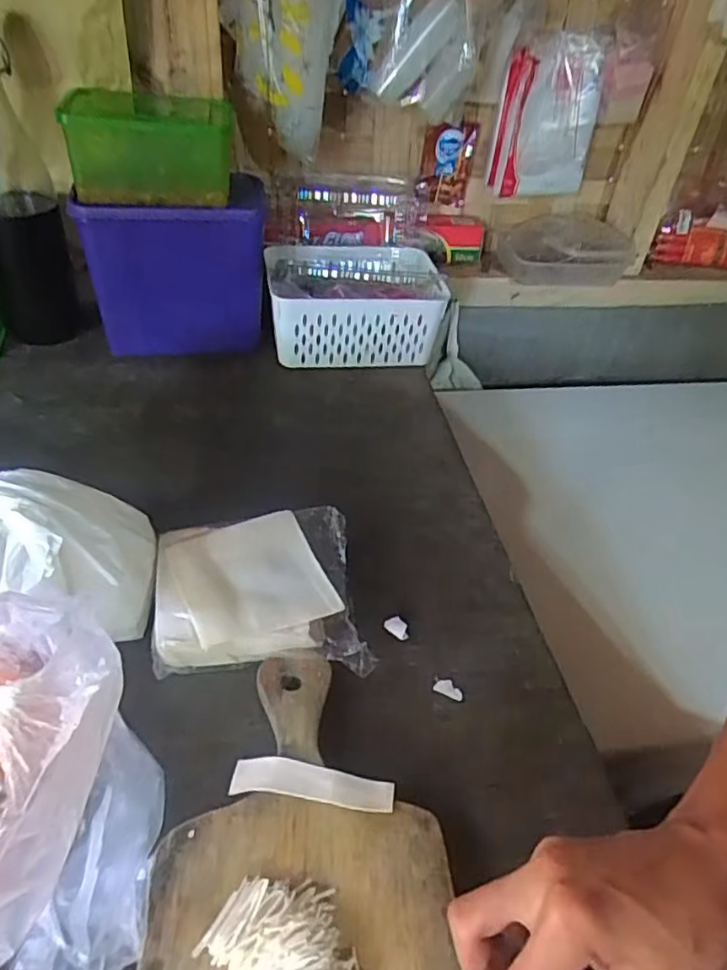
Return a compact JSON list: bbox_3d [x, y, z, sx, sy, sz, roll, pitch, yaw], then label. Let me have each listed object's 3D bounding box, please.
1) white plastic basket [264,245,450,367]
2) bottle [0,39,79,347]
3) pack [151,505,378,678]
[{"bbox_3d":[-0.012,-0.228,0.764,0.197,0.109,0.153,-2,42,-10],"label":"white plastic basket"},{"bbox_3d":[-0.368,-0.303,0.659,0.079,0.308,0.069,-14,45,-22],"label":"bottle"},{"bbox_3d":[-0.077,0.075,0.455,0.138,0.037,0.123,-1,45,-12],"label":"pack"}]

